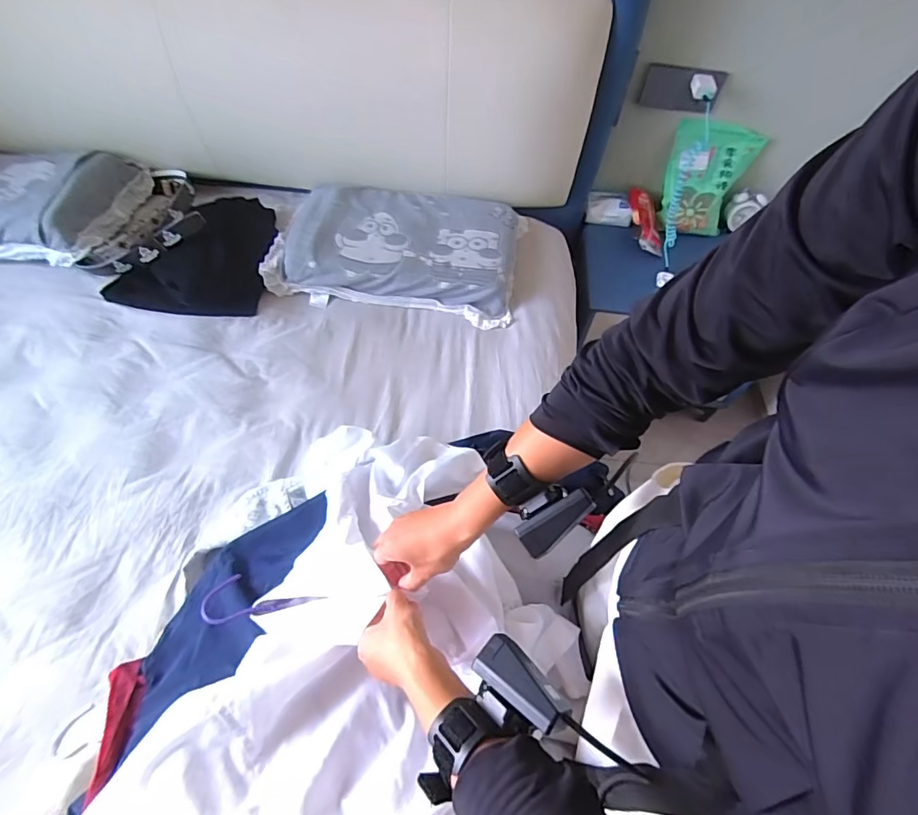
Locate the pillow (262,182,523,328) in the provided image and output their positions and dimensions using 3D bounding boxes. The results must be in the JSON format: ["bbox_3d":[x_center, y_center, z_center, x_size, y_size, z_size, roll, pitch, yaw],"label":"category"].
[{"bbox_3d":[-0.142,-0.373,1.130,0.548,0.100,0.327,9,57,2],"label":"pillow"}]

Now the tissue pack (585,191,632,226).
[{"bbox_3d":[0.413,-0.548,1.316,0.117,0.022,0.085,8,99,9],"label":"tissue pack"}]

